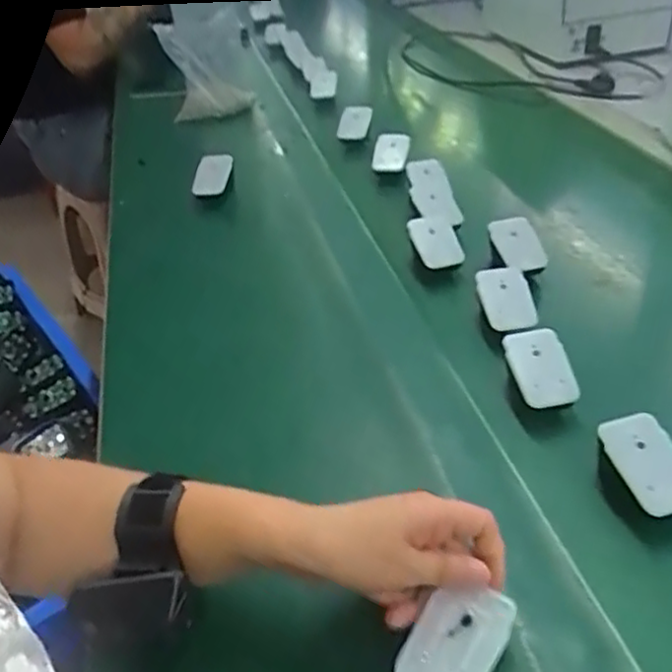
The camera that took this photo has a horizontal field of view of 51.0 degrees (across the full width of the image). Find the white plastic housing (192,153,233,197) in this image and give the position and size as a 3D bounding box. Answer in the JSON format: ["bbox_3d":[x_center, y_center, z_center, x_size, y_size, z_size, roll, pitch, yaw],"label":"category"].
[{"bbox_3d":[-0.151,-0.196,0.856,0.044,0.013,0.054,7,78,16],"label":"white plastic housing"}]

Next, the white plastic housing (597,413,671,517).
[{"bbox_3d":[0.212,0.085,0.480,0.039,0.075,0.012,-32,11,19],"label":"white plastic housing"}]

